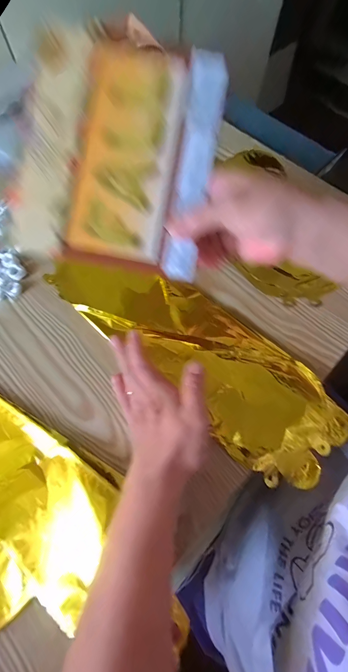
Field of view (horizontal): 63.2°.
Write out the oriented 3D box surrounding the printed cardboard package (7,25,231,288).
[{"bbox_3d":[-0.046,-0.158,0.238,0.155,0.007,0.194,10,89,-2],"label":"printed cardboard package"}]

